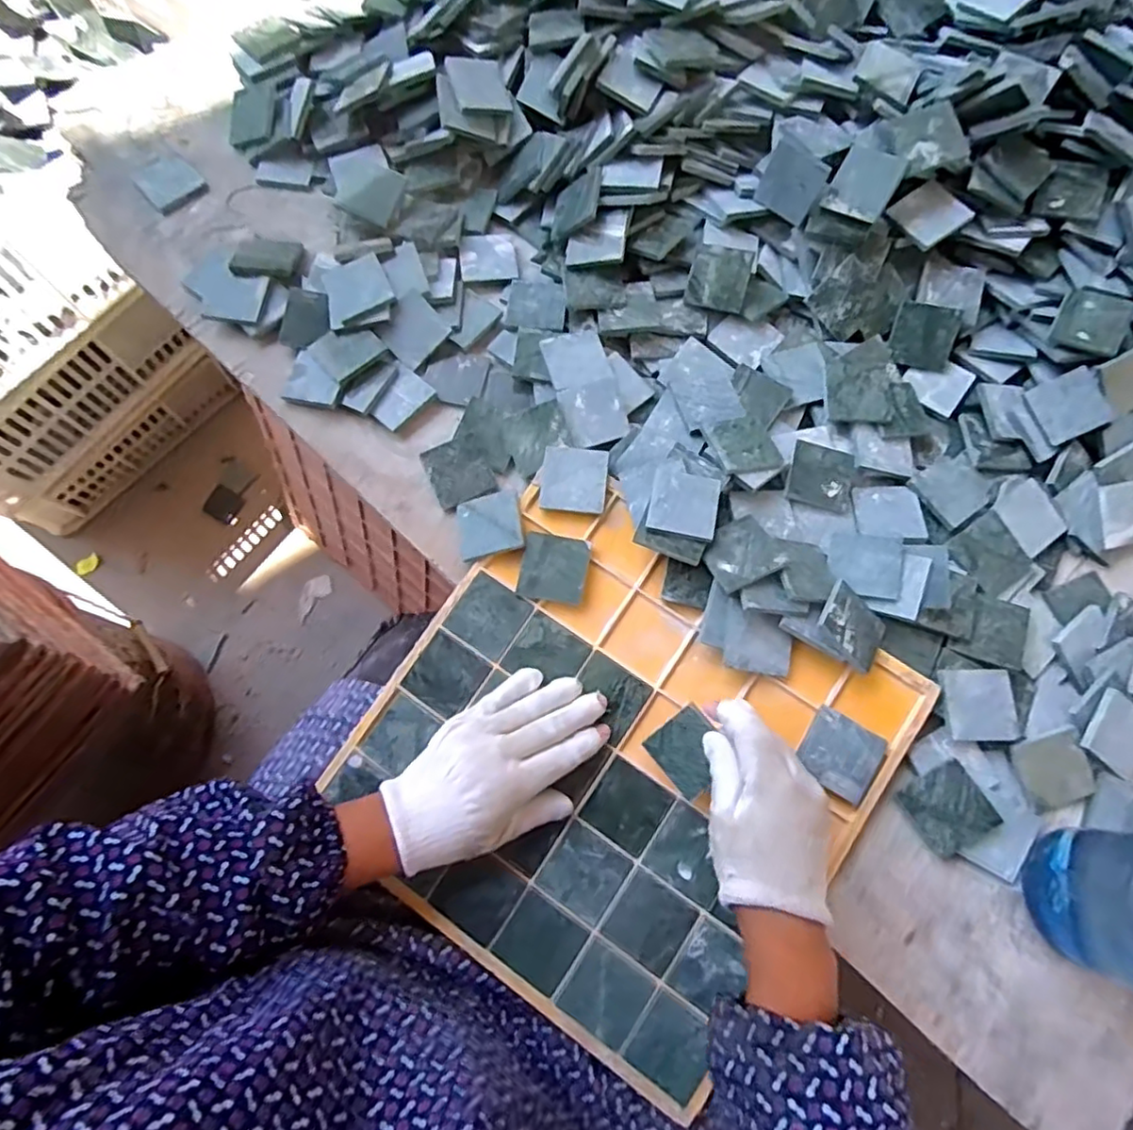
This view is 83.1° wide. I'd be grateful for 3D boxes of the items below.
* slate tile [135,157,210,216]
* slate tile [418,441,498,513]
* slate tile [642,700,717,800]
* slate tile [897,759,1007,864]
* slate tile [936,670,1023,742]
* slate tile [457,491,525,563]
[{"bbox_3d":[-0.342,-0.330,0.553,0.044,0.005,0.050,46,64,-4],"label":"slate tile"},{"bbox_3d":[-0.085,-0.074,0.506,0.045,0.006,0.050,-23,76,-9],"label":"slate tile"},{"bbox_3d":[0.081,0.123,0.420,0.048,0.006,0.051,47,120,13],"label":"slate tile"},{"bbox_3d":[0.259,0.165,0.432,0.049,0.011,0.046,-35,81,-6],"label":"slate tile"},{"bbox_3d":[0.292,0.098,0.450,0.051,0.009,0.049,-3,74,-3],"label":"slate tile"},{"bbox_3d":[-0.058,-0.030,0.493,0.049,0.005,0.046,-15,70,7],"label":"slate tile"}]

